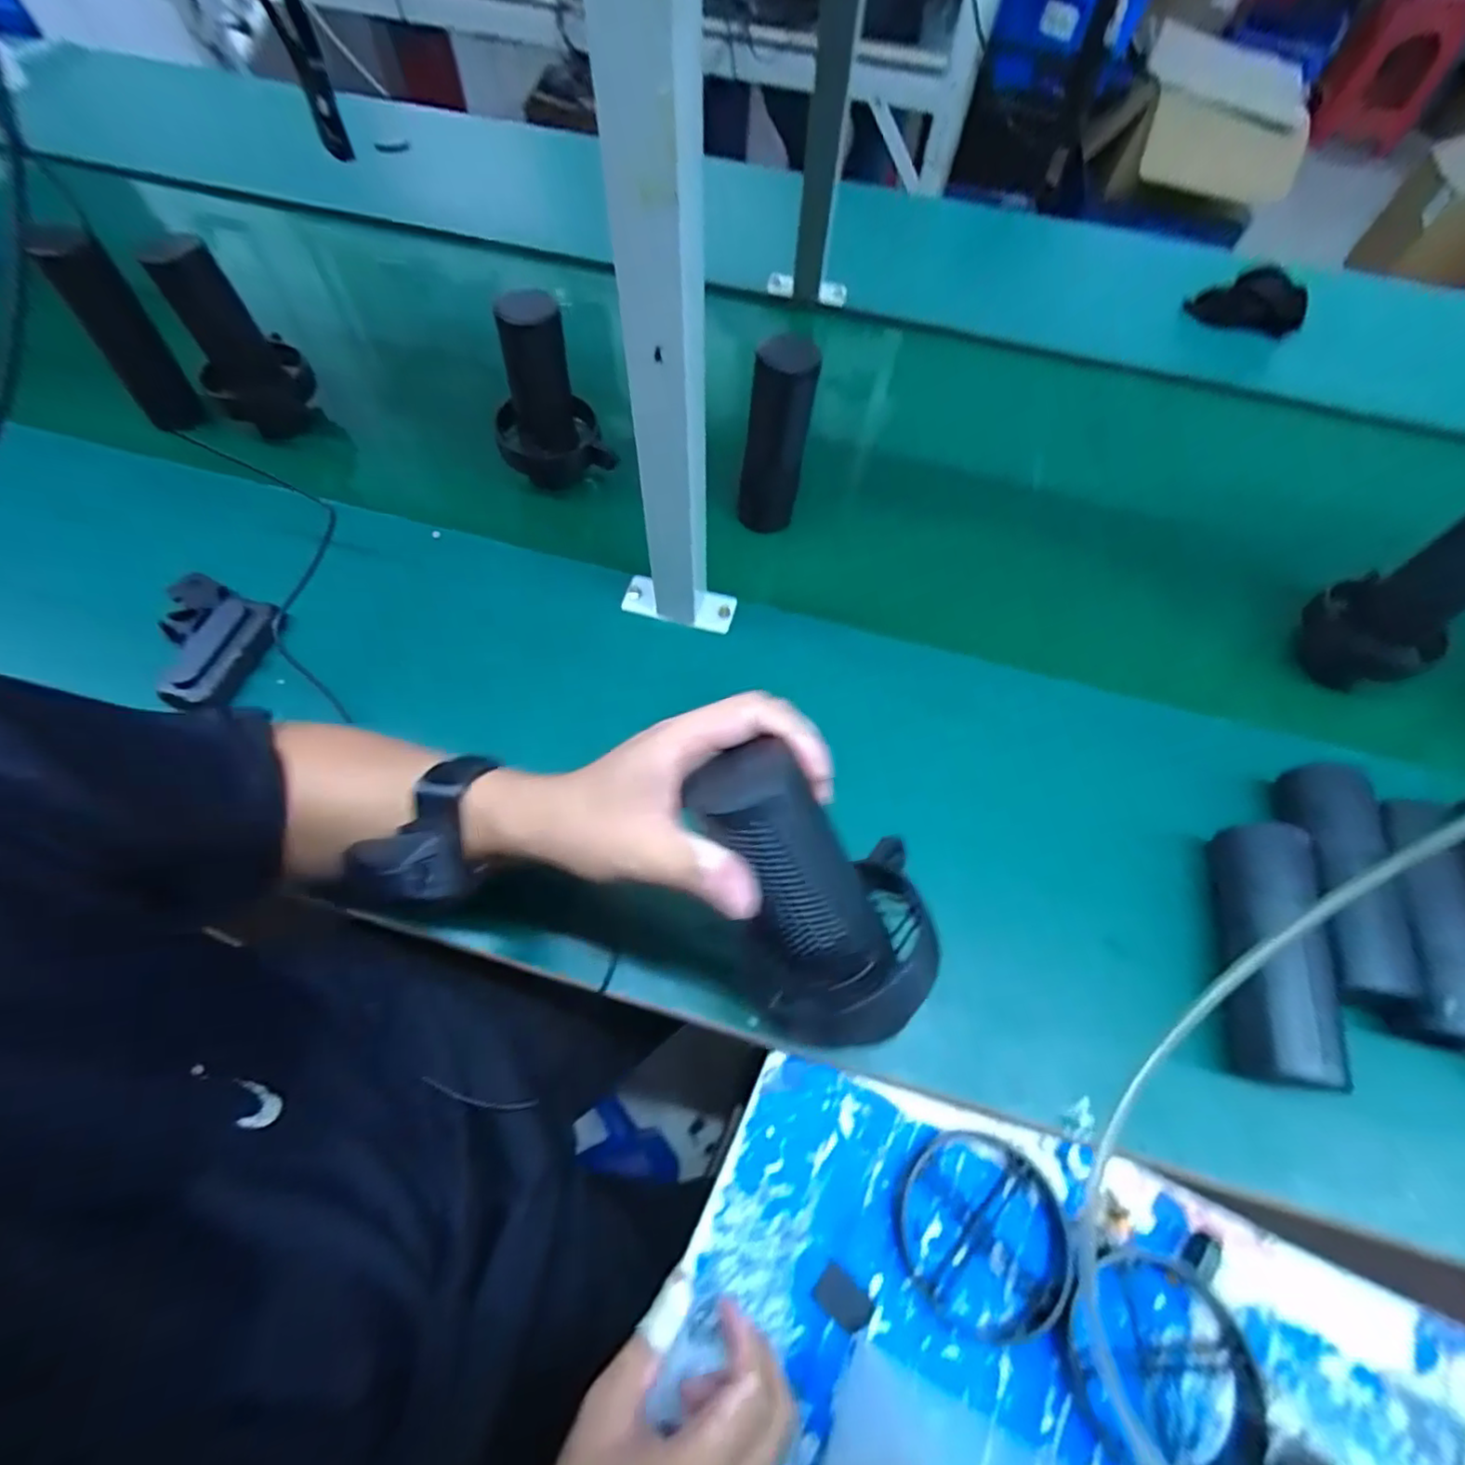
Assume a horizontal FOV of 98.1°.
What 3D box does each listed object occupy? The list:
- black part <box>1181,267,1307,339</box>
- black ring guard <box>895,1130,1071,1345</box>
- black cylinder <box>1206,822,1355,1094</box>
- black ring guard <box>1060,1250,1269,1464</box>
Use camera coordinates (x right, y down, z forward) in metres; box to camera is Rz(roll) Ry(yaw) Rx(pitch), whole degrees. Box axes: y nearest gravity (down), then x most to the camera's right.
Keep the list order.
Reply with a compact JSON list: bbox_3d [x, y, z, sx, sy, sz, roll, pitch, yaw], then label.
[{"bbox_3d":[0.677,-0.563,0.832,0.032,0.064,0.140,-29,47,-16],"label":"black part"},{"bbox_3d":[0.149,0.295,0.378,0.097,0.019,0.095,1,62,-1],"label":"black ring guard"},{"bbox_3d":[0.361,0.149,0.433,0.055,0.059,0.168,14,63,5],"label":"black cylinder"},{"bbox_3d":[0.231,0.351,0.350,0.102,0.024,0.101,1,62,-1],"label":"black ring guard"}]

